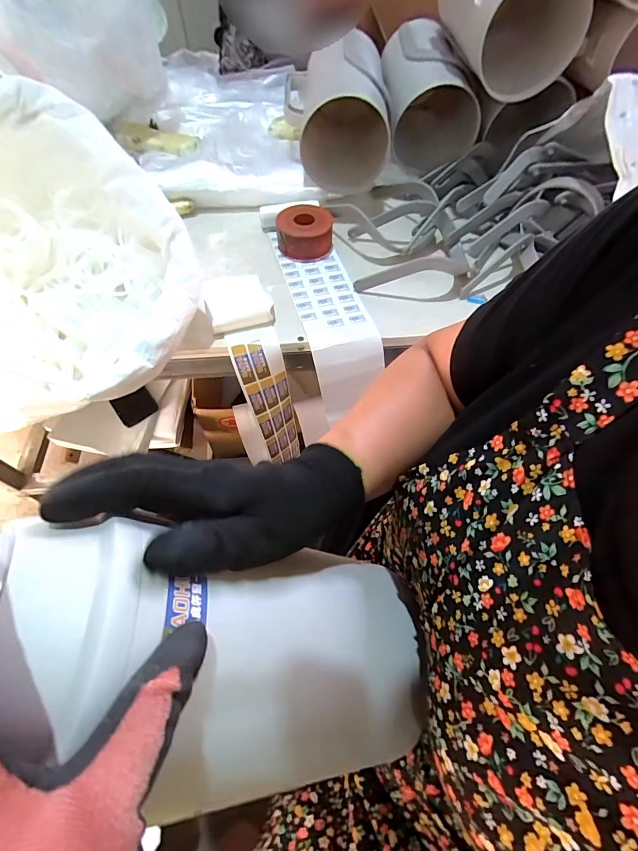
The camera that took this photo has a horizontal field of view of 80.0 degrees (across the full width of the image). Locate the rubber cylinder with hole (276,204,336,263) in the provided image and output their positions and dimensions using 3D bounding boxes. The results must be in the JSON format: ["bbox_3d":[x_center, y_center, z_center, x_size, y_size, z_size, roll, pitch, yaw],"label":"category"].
[{"bbox_3d":[-0.022,-0.348,0.686,0.094,0.049,0.099,1,59,-1],"label":"rubber cylinder with hole"}]

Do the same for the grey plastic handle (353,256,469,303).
[{"bbox_3d":[0.154,-0.238,0.613,0.183,0.064,0.039,-4,59,-3],"label":"grey plastic handle"}]

